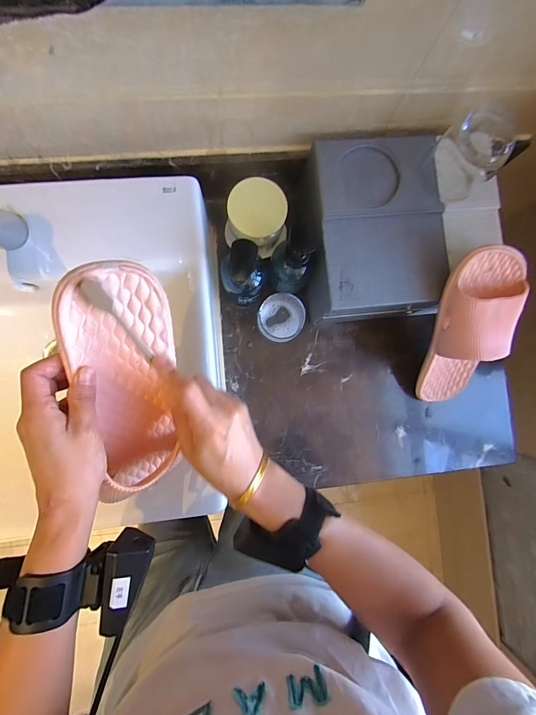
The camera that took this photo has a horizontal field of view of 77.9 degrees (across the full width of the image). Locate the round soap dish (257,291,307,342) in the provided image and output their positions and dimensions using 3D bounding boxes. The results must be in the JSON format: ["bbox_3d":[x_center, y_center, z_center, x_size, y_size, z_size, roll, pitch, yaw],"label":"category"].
[{"bbox_3d":[0.021,-0.064,0.542,0.073,0.045,0.080,25,86,-3],"label":"round soap dish"}]

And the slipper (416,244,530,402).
[{"bbox_3d":[0.288,-0.017,0.467,0.092,0.267,0.079,-8,45,-5],"label":"slipper"}]

